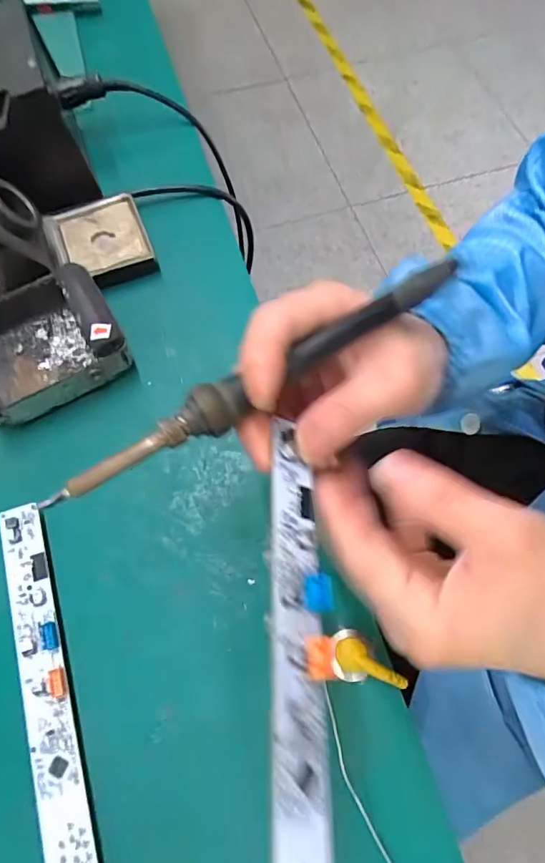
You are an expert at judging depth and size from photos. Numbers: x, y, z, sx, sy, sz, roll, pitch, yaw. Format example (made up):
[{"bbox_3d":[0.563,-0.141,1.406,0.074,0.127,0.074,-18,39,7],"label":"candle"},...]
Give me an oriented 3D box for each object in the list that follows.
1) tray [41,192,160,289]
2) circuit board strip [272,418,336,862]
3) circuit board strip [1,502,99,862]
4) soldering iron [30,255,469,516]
[{"bbox_3d":[-0.127,-0.140,0.357,0.067,0.016,0.073,-22,67,-8],"label":"tray"},{"bbox_3d":[0.011,0.127,0.147,0.021,0.012,0.275,-1,61,1],"label":"circuit board strip"},{"bbox_3d":[-0.097,0.169,0.222,0.021,0.010,0.284,-19,67,-7],"label":"circuit board strip"},{"bbox_3d":[-0.003,-0.021,0.196,0.192,0.023,0.024,-32,69,-9],"label":"soldering iron"}]

